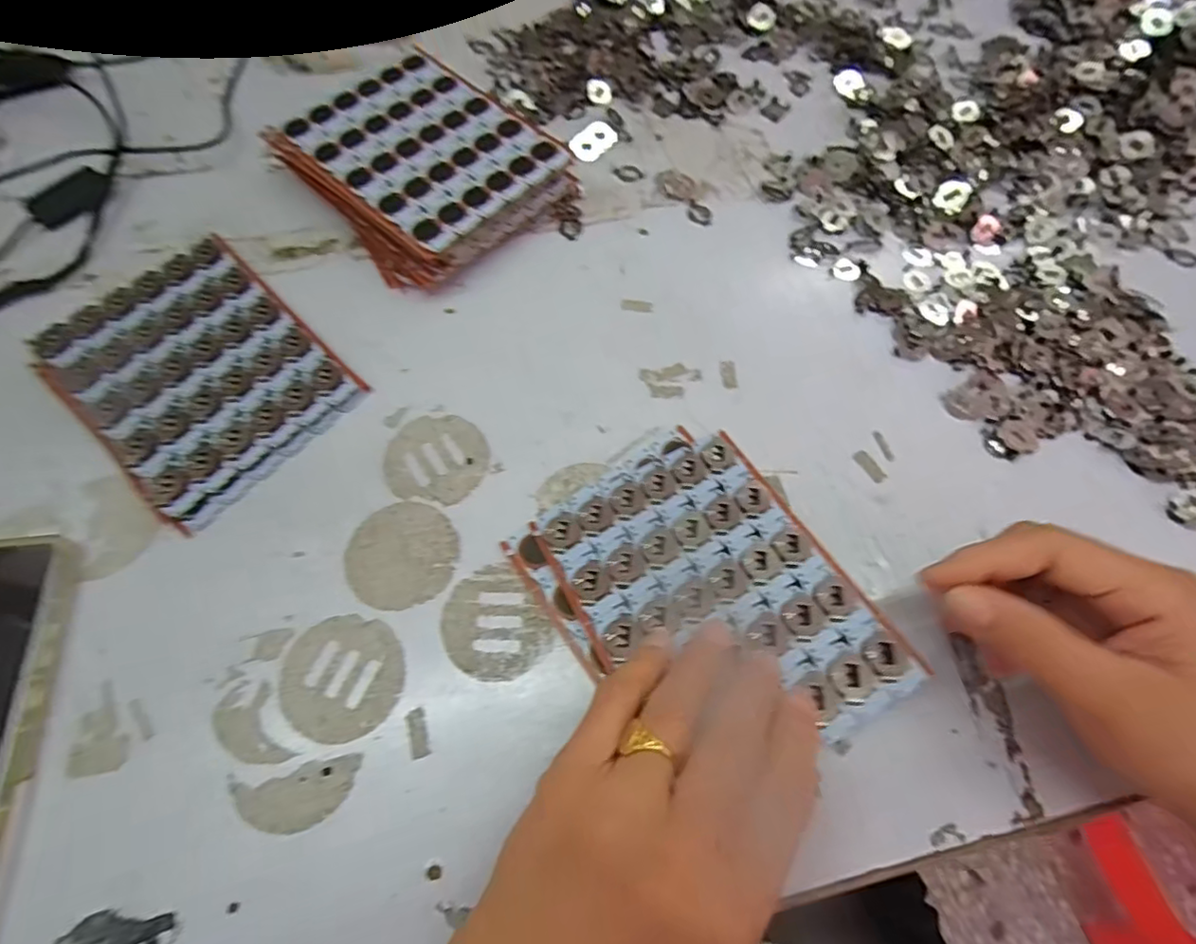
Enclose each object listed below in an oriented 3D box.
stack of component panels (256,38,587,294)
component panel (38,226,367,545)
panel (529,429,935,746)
[{"bbox_3d":[-0.108,-0.188,0.375,0.144,0.041,0.124,41,71,16],"label":"stack of component panels"},{"bbox_3d":[-0.220,-0.056,0.329,0.150,0.012,0.115,41,70,16],"label":"component panel"},{"bbox_3d":[0.052,0.052,0.272,0.112,0.005,0.151,-26,57,-13],"label":"panel"}]

